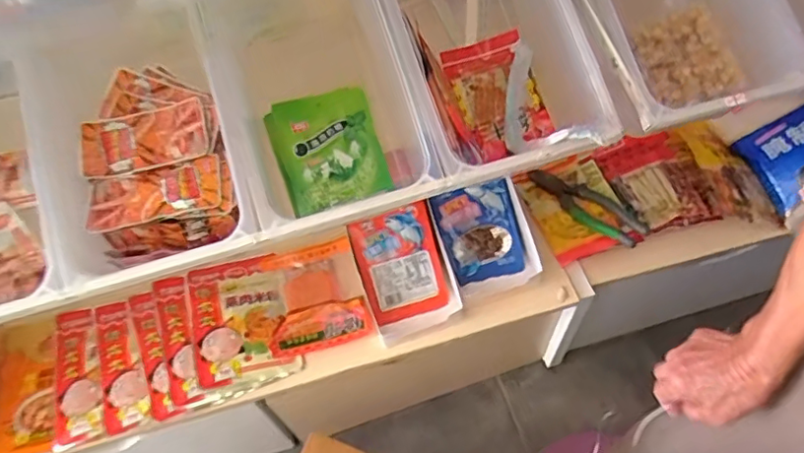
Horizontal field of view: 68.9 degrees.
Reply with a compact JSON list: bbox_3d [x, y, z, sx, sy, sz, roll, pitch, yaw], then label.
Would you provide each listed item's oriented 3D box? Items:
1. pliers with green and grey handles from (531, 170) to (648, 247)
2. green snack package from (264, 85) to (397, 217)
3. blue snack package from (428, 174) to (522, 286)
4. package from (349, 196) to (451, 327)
[{"bbox_3d":[0.274,-0.029,0.891,0.188,0.024,0.071,29,64,20],"label":"pliers with green and grey handles"},{"bbox_3d":[-0.087,-0.093,0.697,0.122,0.013,0.138,-17,83,-10],"label":"green snack package"},{"bbox_3d":[0.114,0.012,0.852,0.112,0.020,0.133,-14,92,-6],"label":"blue snack package"},{"bbox_3d":[-0.001,0.053,0.830,0.113,0.006,0.156,-17,103,-2],"label":"package"}]

